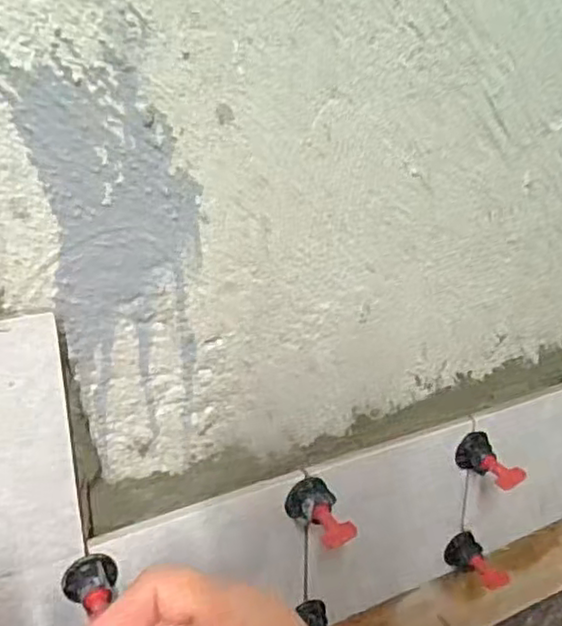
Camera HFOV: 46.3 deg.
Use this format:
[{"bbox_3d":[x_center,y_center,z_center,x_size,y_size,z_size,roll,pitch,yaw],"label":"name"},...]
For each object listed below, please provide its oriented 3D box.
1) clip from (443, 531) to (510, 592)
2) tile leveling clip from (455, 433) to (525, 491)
[{"bbox_3d":[0.161,0.205,0.540,0.033,0.029,0.041,-11,26,-26],"label":"clip"},{"bbox_3d":[0.159,0.115,0.503,0.030,0.027,0.044,-10,25,-24],"label":"tile leveling clip"}]

